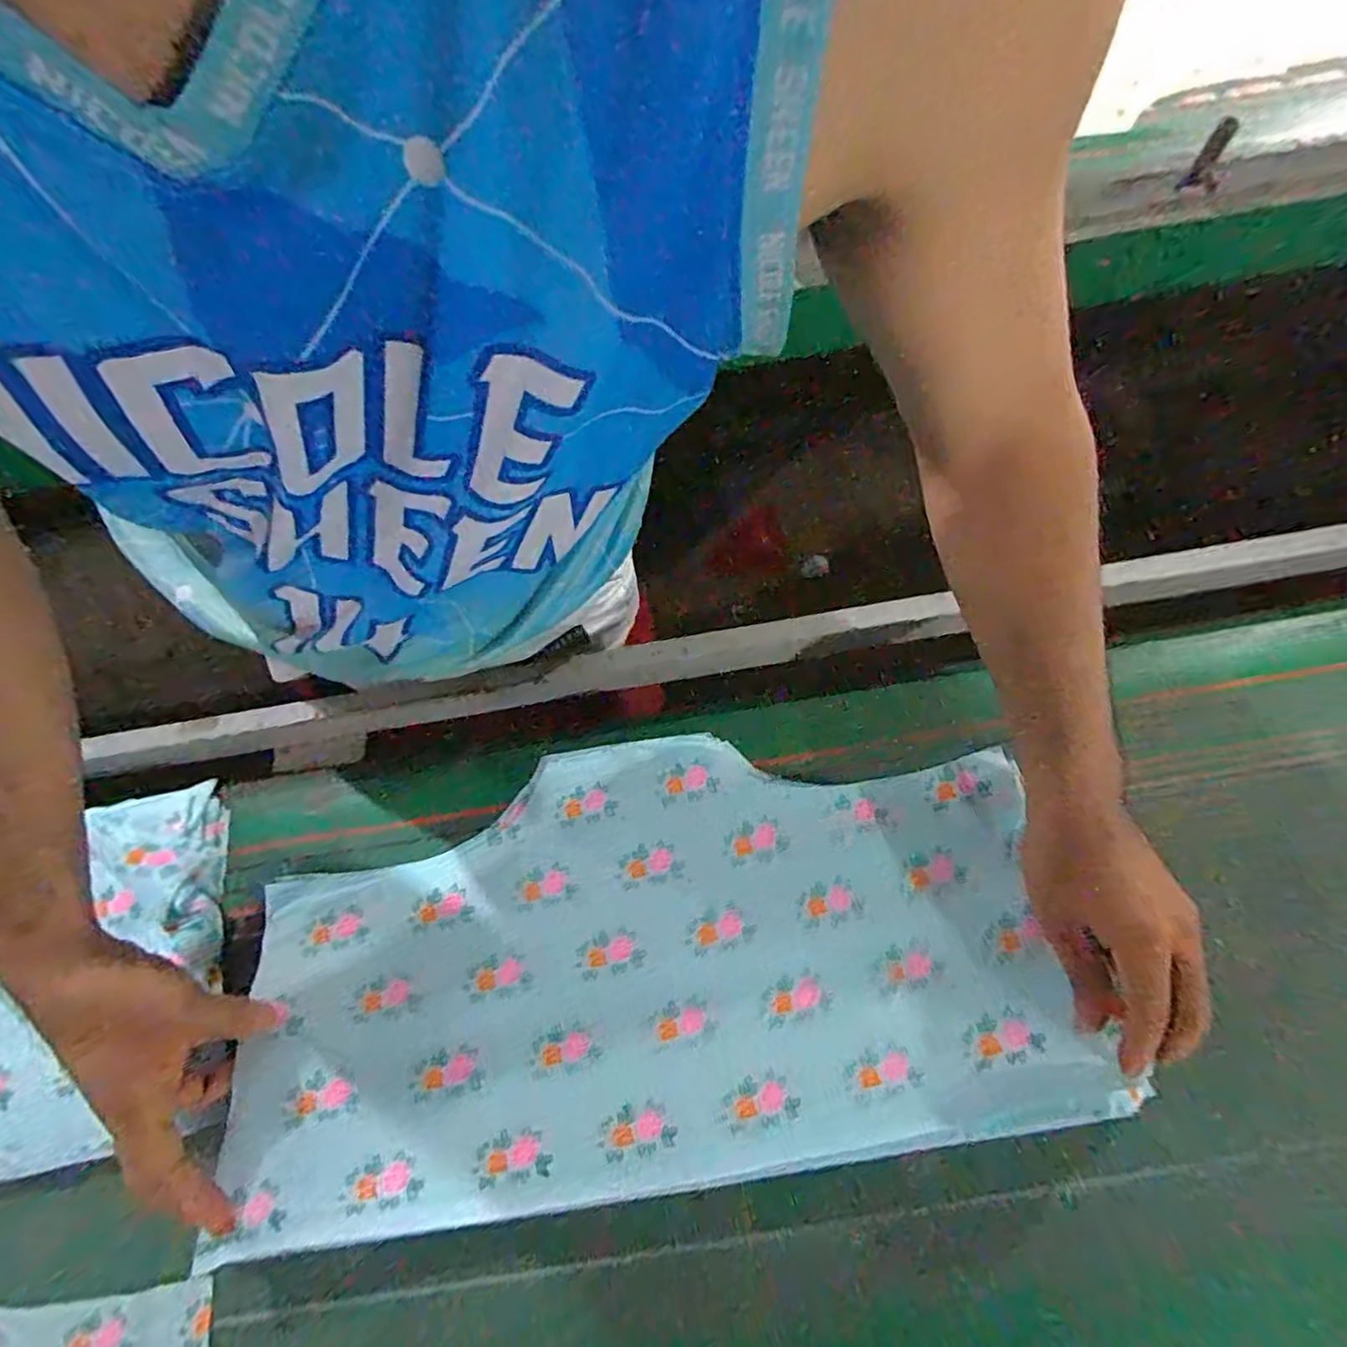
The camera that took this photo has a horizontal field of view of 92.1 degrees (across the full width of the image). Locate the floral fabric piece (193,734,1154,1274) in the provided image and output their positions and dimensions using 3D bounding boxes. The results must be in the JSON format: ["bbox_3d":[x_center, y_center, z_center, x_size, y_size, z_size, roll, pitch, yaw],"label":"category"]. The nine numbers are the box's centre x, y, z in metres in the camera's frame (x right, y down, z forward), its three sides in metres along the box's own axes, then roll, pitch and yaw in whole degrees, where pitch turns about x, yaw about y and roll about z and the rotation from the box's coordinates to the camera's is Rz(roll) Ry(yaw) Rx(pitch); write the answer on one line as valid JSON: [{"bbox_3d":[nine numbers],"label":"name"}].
[{"bbox_3d":[-0.021,0.182,0.432,0.514,0.028,0.258,-10,68,0],"label":"floral fabric piece"}]

